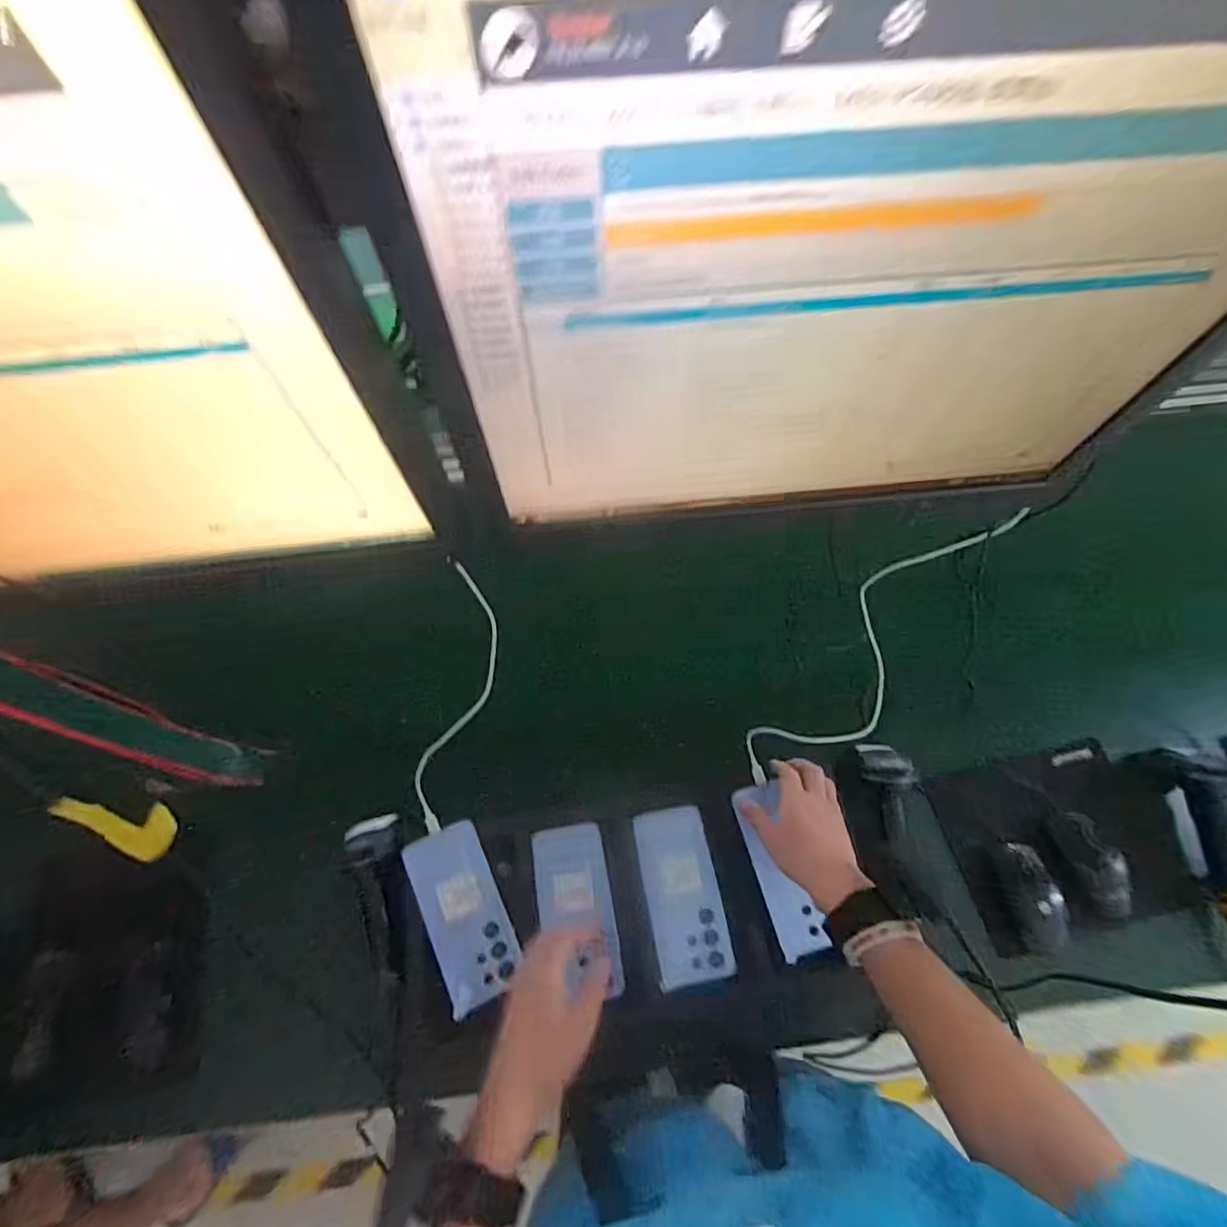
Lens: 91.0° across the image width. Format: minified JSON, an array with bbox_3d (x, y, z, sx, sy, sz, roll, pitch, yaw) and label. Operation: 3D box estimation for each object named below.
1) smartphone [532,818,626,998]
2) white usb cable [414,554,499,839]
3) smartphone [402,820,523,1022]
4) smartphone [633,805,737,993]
[{"bbox_3d":[-0.039,0.310,0.635,0.076,0.009,0.162,-10,65,-4],"label":"smartphone"},{"bbox_3d":[-0.167,0.095,0.605,0.072,0.019,0.284,27,110,13],"label":"white usb cable"},{"bbox_3d":[-0.154,0.311,0.626,0.079,0.006,0.170,-19,74,-19],"label":"smartphone"},{"bbox_3d":[0.074,0.298,0.644,0.077,0.009,0.169,-8,65,-4],"label":"smartphone"}]

